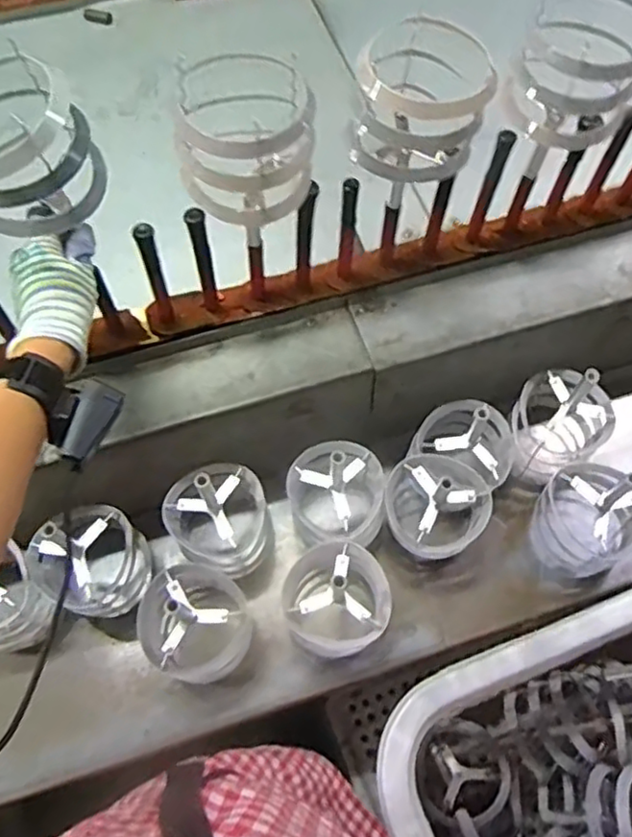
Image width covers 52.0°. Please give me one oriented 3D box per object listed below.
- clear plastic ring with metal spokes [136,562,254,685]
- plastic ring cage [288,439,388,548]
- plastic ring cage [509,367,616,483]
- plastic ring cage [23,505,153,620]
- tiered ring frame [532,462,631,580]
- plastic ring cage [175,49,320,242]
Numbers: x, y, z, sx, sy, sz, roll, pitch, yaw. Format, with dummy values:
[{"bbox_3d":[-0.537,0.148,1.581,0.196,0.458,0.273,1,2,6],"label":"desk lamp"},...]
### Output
[{"bbox_3d":[-0.129,0.229,0.719,0.101,0.130,0.115,18,67,11],"label":"clear plastic ring with metal spokes"},{"bbox_3d":[0.024,0.090,0.753,0.111,0.180,0.101,-1,65,3],"label":"plastic ring cage"},{"bbox_3d":[0.299,-0.002,0.788,0.110,0.173,0.108,-1,65,3],"label":"plastic ring cage"},{"bbox_3d":[-0.262,0.162,0.746,0.102,0.117,0.110,-1,65,3],"label":"plastic ring cage"},{"bbox_3d":[0.320,0.112,0.744,0.115,0.160,0.105,38,72,19],"label":"tiered ring frame"},{"bbox_3d":[-0.059,-0.231,0.541,0.112,0.083,0.093,19,67,12],"label":"plastic ring cage"}]

